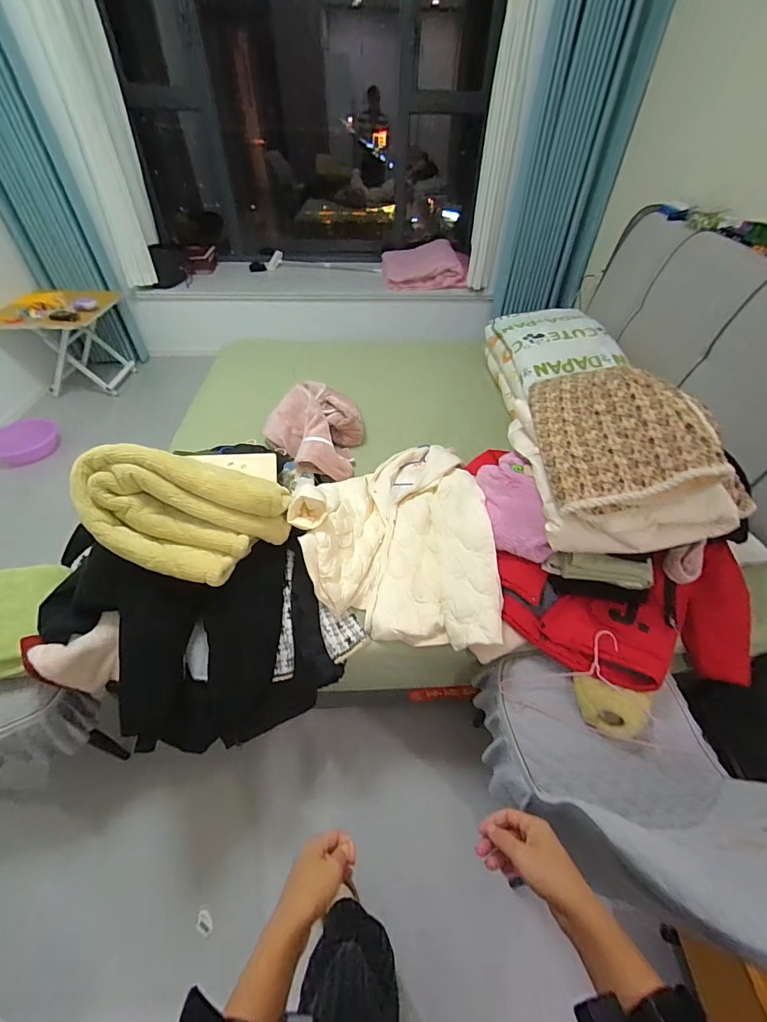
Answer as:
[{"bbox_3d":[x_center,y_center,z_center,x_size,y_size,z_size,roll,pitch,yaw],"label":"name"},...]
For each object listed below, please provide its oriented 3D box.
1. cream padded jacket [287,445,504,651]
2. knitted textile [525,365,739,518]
[{"bbox_3d":[0.032,0.026,1.123,0.485,0.222,0.660,0,46,-2],"label":"cream padded jacket"},{"bbox_3d":[0.516,-0.213,0.938,0.306,0.174,0.461,4,46,2],"label":"knitted textile"}]

